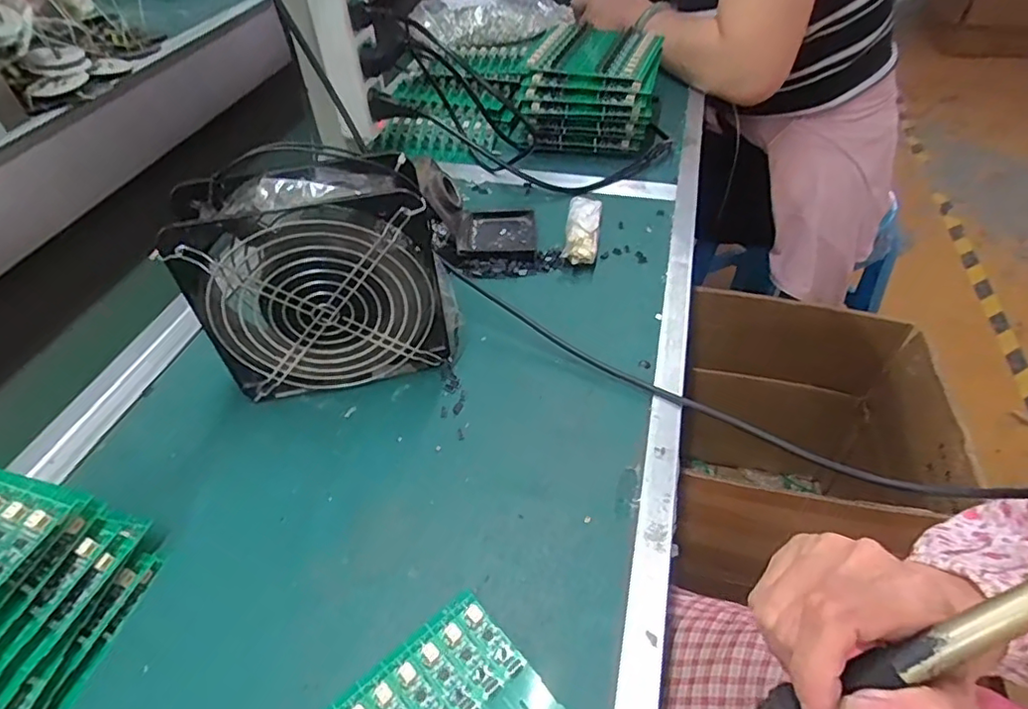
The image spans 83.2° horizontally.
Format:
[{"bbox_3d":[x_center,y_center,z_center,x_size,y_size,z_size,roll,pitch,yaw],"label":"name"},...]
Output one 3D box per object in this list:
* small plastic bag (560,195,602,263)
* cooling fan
[{"bbox_3d":[0.063,-0.114,0.535,0.030,0.021,0.092,6,47,8],"label":"small plastic bag"},{"bbox_3d":[-0.125,-0.049,0.389,0.158,0.152,0.060,-9,47,-6],"label":"cooling fan"}]

